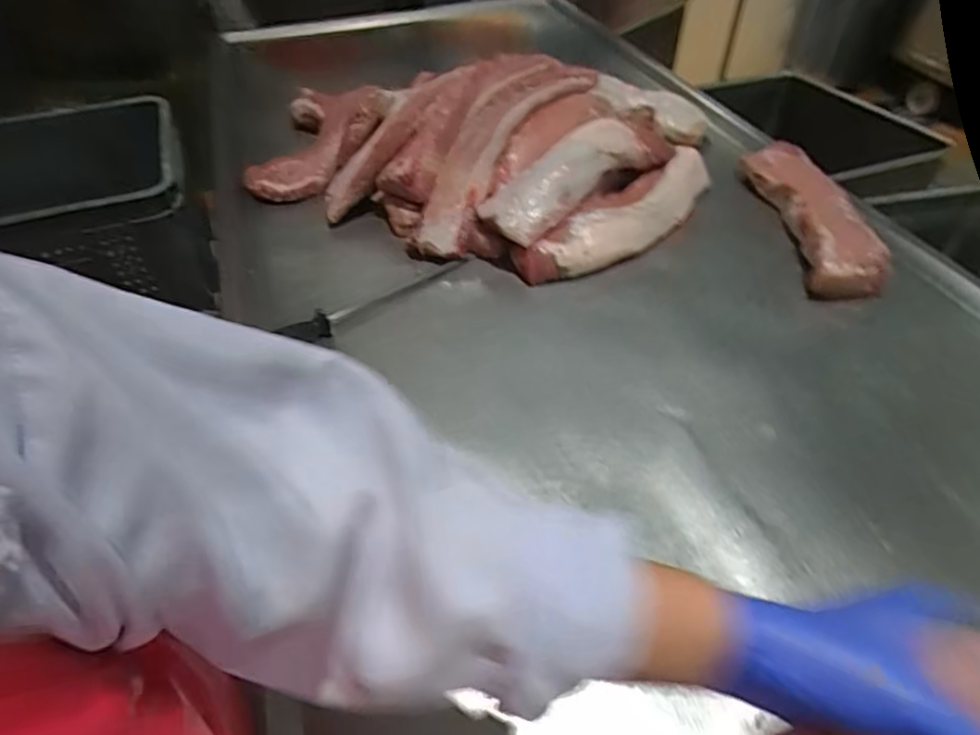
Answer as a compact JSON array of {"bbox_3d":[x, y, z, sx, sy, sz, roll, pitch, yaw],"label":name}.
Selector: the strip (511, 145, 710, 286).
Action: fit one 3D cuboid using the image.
[{"bbox_3d":[0.247,-0.269,1.072,0.457,0.071,0.112,-34,56,-27],"label":"strip"}]

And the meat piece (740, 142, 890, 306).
[{"bbox_3d":[0.578,-0.282,1.076,0.133,0.073,0.435,1,48,2],"label":"meat piece"}]

